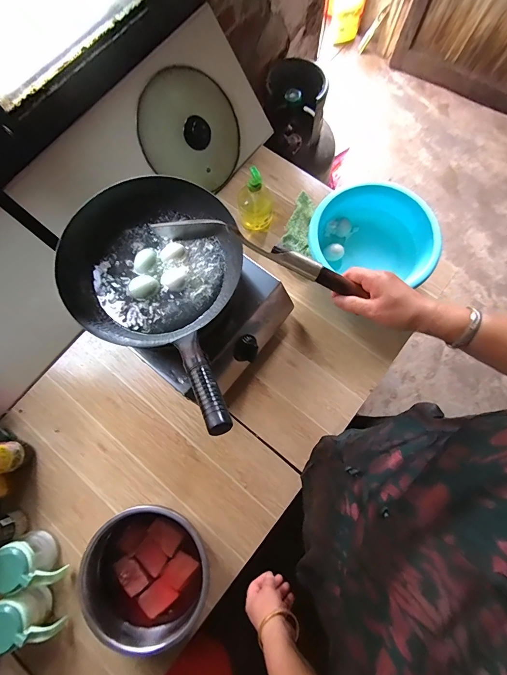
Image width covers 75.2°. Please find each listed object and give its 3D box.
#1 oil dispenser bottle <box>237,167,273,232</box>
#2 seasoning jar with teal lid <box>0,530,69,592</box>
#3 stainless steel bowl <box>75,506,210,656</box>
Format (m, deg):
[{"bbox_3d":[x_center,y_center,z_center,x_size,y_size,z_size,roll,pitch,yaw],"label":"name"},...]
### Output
[{"bbox_3d":[0.006,-0.321,0.753,0.083,0.151,0.077,4,76,1],"label":"oil dispenser bottle"},{"bbox_3d":[-0.421,0.427,0.617,0.072,0.098,0.107,-34,78,-8],"label":"seasoning jar with teal lid"},{"bbox_3d":[-0.188,0.424,0.602,0.211,0.097,0.203,0,76,0],"label":"stainless steel bowl"}]

